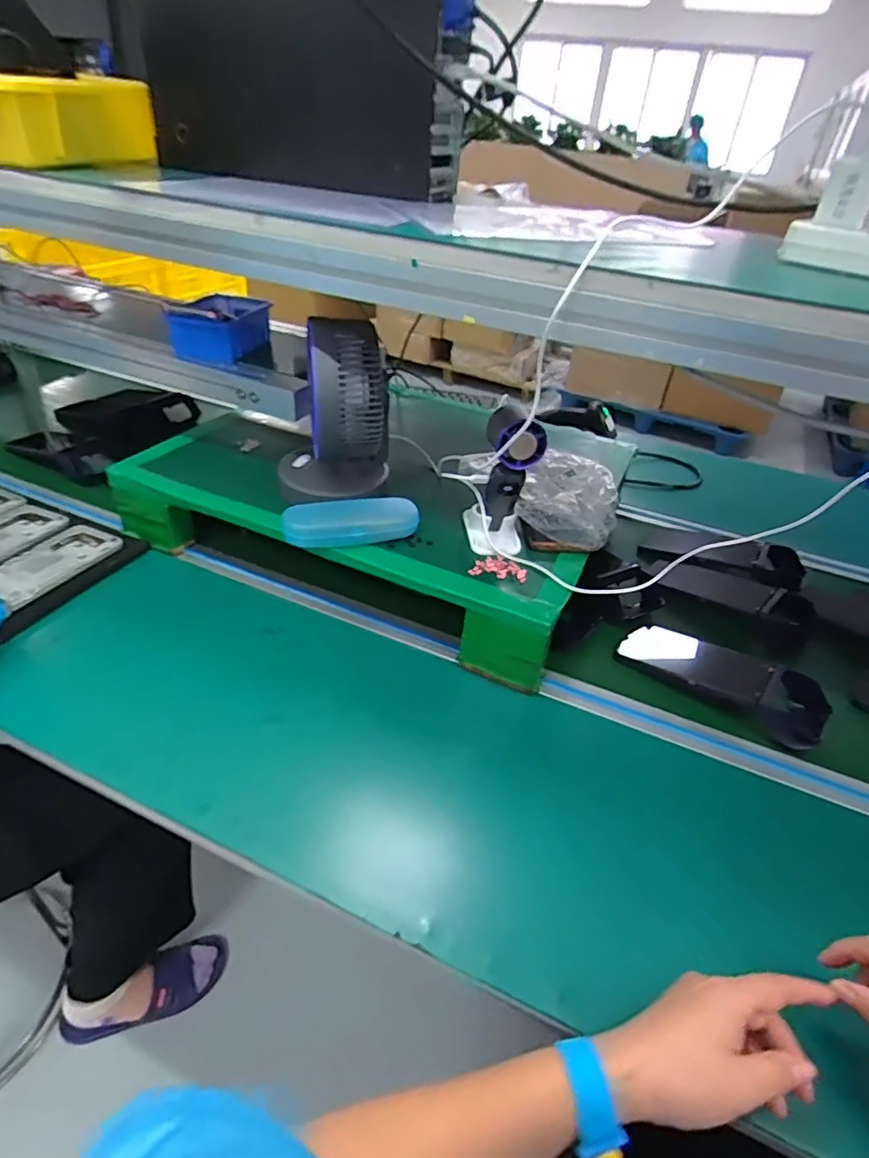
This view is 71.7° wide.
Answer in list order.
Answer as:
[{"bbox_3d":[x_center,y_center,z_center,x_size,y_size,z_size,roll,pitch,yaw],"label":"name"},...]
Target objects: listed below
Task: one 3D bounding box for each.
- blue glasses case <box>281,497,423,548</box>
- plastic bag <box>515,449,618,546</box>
[{"bbox_3d":[-0.092,-0.062,0.685,0.152,0.034,0.058,-4,39,-13],"label":"blue glasses case"},{"bbox_3d":[0.167,-0.106,0.749,0.112,0.036,0.172,11,38,7],"label":"plastic bag"}]

